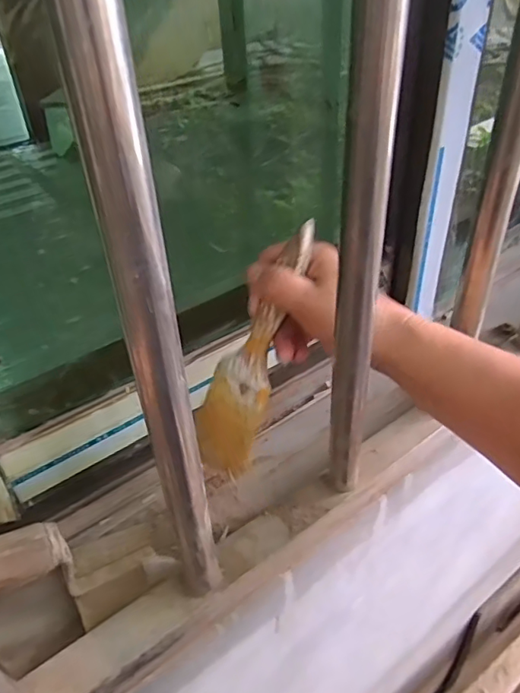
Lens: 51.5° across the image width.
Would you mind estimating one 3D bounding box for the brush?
[{"bbox_3d":[-0.009,0.004,0.369,0.048,0.181,0.008,21,14,25],"label":"brush"}]

